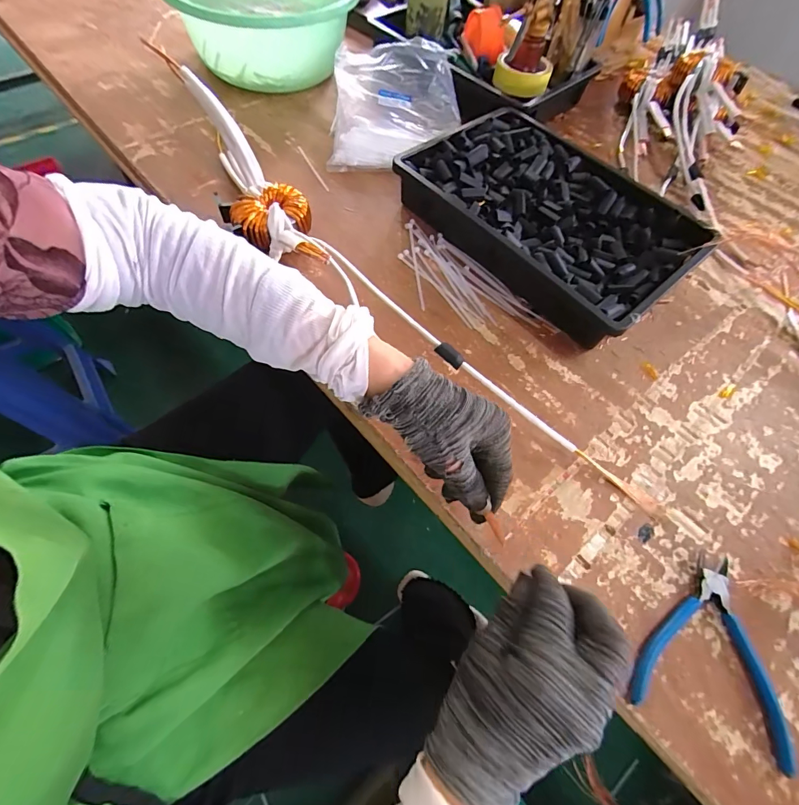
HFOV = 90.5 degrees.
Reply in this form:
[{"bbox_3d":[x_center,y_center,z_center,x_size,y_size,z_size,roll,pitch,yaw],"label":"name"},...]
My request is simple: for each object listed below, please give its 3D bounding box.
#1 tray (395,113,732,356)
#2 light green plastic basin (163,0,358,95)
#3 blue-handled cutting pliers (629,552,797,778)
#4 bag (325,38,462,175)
[{"bbox_3d":[0.195,-0.250,0.534,0.246,0.066,0.365,-38,71,-21],"label":"tray"},{"bbox_3d":[-0.223,-0.650,0.675,0.286,0.121,0.282,-4,63,-6],"label":"light green plastic basin"},{"bbox_3d":[0.263,0.199,0.330,0.124,0.011,0.137,23,63,8],"label":"blue-handled cutting pliers"},{"bbox_3d":[-0.006,-0.463,0.620,0.194,0.083,0.218,0,62,-4],"label":"bag"}]

